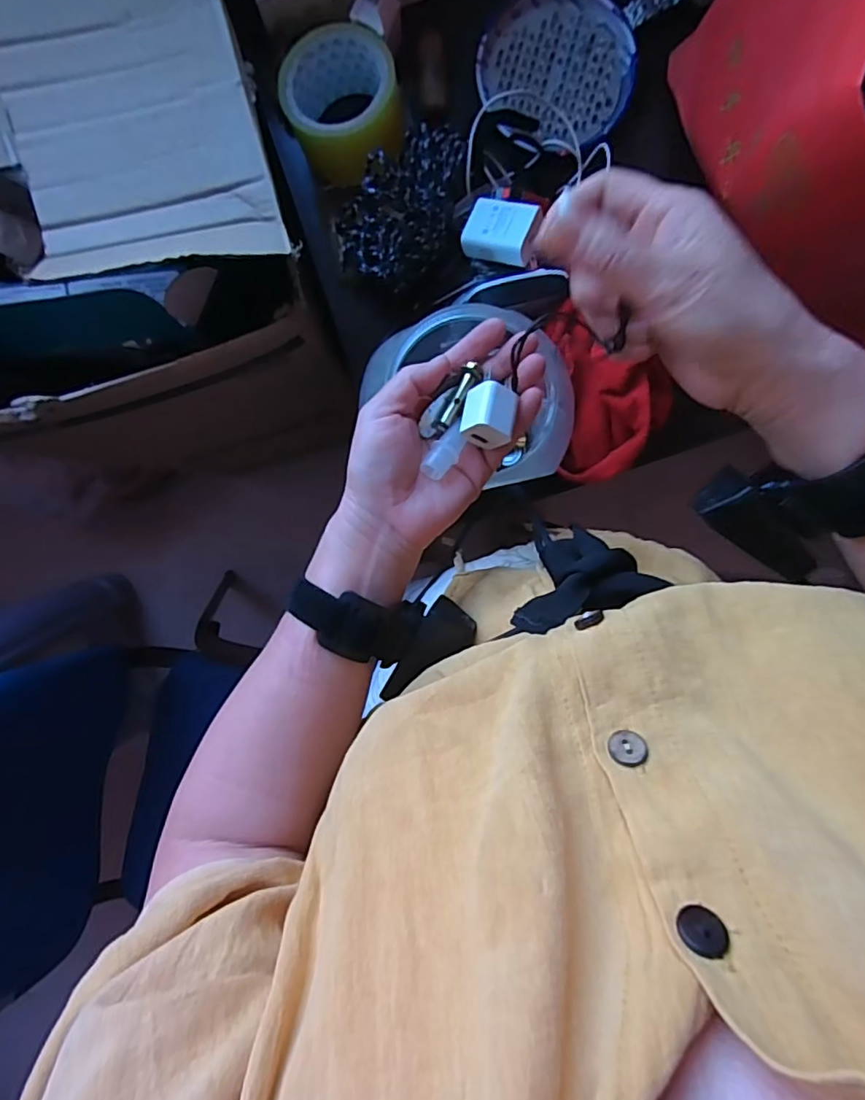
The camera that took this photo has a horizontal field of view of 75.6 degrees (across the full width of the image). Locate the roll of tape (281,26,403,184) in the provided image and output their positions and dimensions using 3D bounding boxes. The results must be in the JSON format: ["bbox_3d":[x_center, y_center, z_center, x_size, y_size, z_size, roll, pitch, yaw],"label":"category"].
[{"bbox_3d":[-0.077,-0.386,0.487,0.094,0.053,0.108,-12,96,2],"label":"roll of tape"}]

